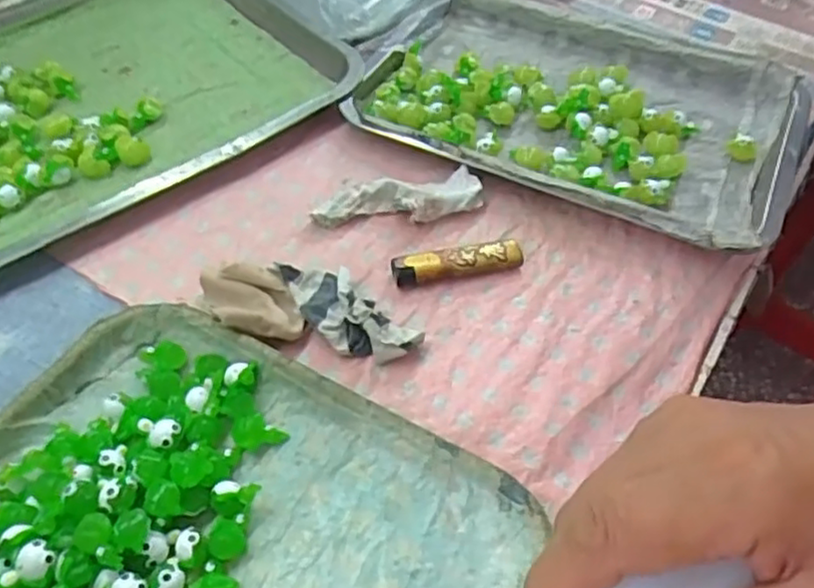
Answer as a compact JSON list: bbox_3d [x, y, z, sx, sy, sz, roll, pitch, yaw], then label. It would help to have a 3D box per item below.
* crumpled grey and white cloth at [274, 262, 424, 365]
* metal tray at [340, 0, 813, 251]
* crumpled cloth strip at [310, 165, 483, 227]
[{"bbox_3d":[-0.037,0.010,0.397,0.089,0.023,0.037,34,58,21],"label":"crumpled grey and white cloth"},{"bbox_3d":[0.127,-0.140,0.516,0.295,0.034,0.207,23,54,14],"label":"metal tray"},{"bbox_3d":[-0.005,-0.064,0.455,0.107,0.022,0.036,-2,52,-5],"label":"crumpled cloth strip"}]

